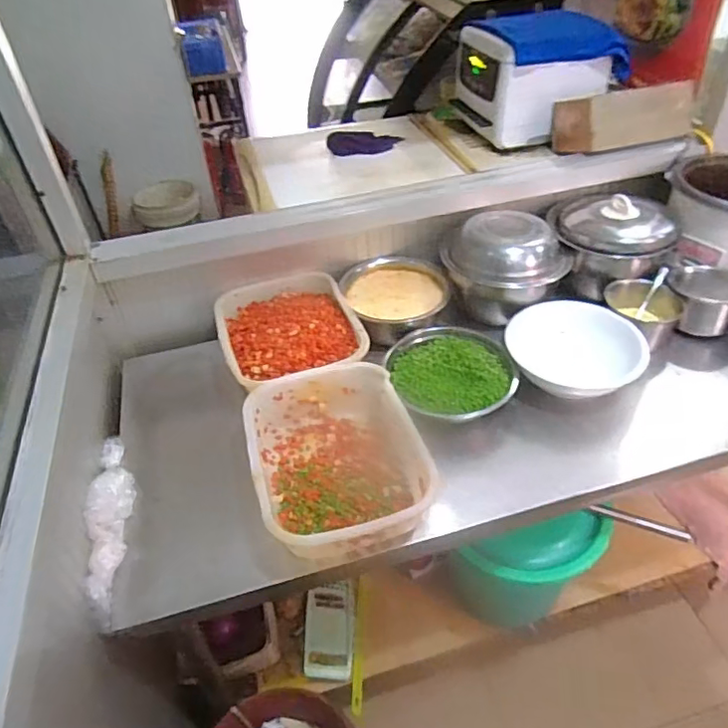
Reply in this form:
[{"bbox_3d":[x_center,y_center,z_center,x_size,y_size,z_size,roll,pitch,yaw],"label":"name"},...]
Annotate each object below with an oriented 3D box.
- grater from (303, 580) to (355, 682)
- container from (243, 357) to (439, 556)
[{"bbox_3d":[-0.076,0.604,1.297,0.115,0.048,0.199,-3,42,-1],"label":"grater"},{"bbox_3d":[-0.048,0.151,0.927,0.249,0.108,0.317,-14,43,-12],"label":"container"}]

